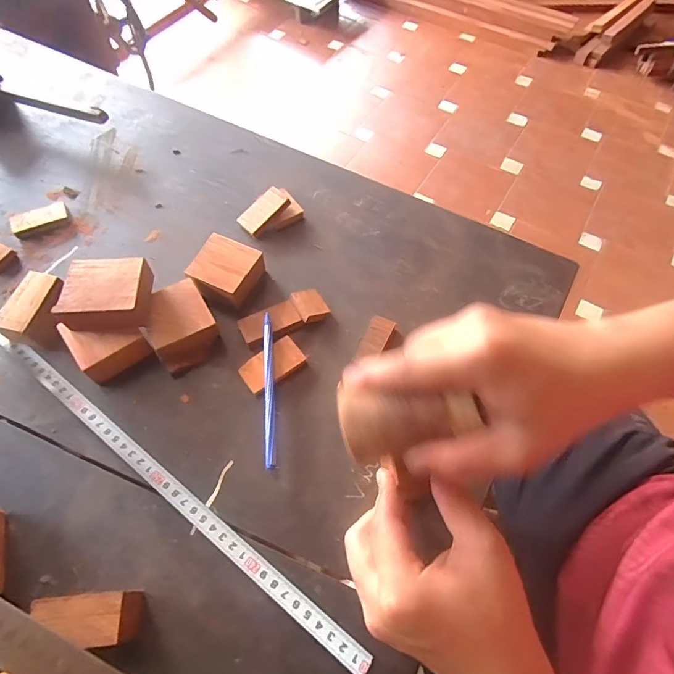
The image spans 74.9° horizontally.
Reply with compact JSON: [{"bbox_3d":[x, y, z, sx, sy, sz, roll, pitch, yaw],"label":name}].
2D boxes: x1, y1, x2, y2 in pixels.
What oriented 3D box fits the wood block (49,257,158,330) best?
[{"bbox_3d":[-0.196,-0.036,0.377,0.063,0.029,0.056,0,60,-1],"label":"wood block"}]

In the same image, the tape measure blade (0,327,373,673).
[{"bbox_3d":[-0.175,0.087,0.353,0.481,0.007,0.016,34,51,17],"label":"tape measure blade"}]

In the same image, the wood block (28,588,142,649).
[{"bbox_3d":[-0.157,0.179,0.281,0.057,0.037,0.028,-1,60,-2],"label":"wood block"}]

